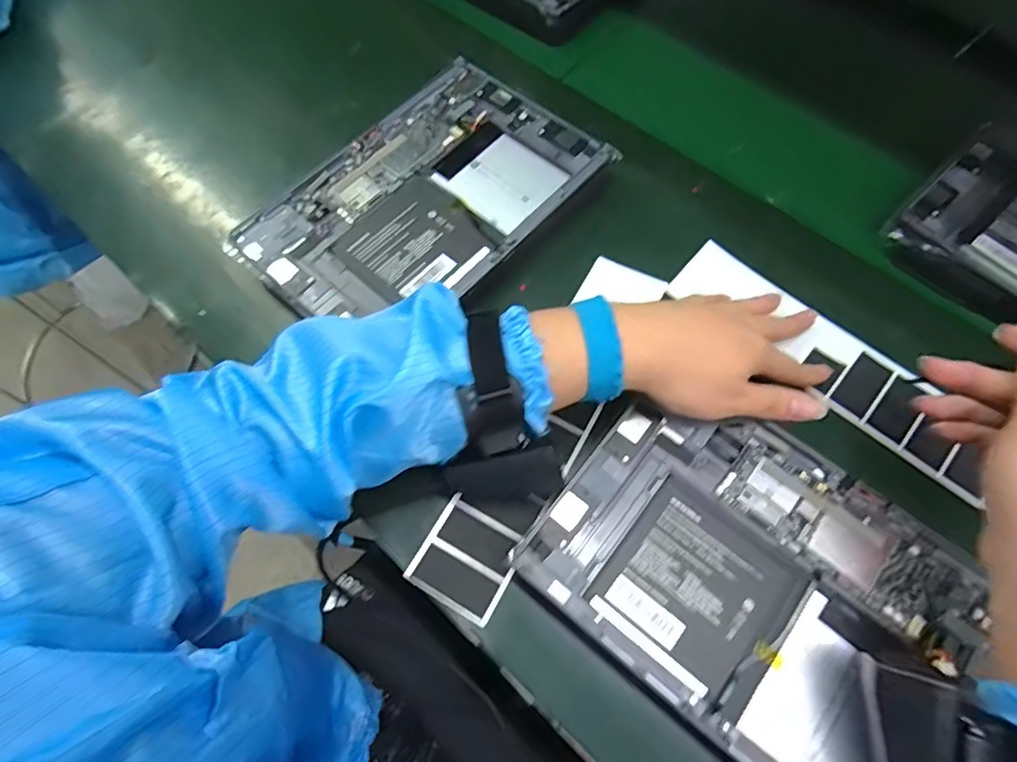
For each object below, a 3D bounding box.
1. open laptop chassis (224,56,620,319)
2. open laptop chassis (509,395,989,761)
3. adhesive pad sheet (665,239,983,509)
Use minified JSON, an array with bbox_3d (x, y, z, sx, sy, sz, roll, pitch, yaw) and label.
[{"bbox_3d":[-0.063,-0.140,0.424,0.167,0.026,0.258,38,74,16],"label":"open laptop chassis"},{"bbox_3d":[0.136,0.111,0.313,0.213,0.026,0.166,37,74,16],"label":"open laptop chassis"},{"bbox_3d":[0.224,-0.016,0.380,0.234,0.008,0.058,39,78,15],"label":"adhesive pad sheet"}]

